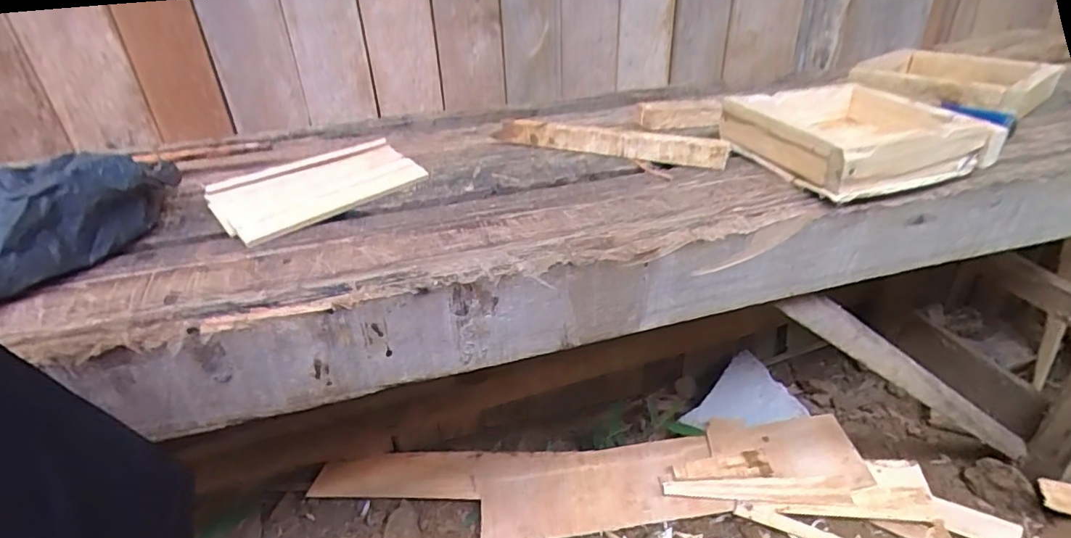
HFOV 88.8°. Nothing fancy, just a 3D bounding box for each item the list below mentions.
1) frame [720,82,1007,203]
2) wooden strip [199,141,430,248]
[{"bbox_3d":[0.264,-0.115,0.463,0.151,0.044,0.145,-15,34,-13],"label":"frame"},{"bbox_3d":[-0.179,-0.069,0.444,0.152,0.023,0.095,-32,41,-34],"label":"wooden strip"}]

